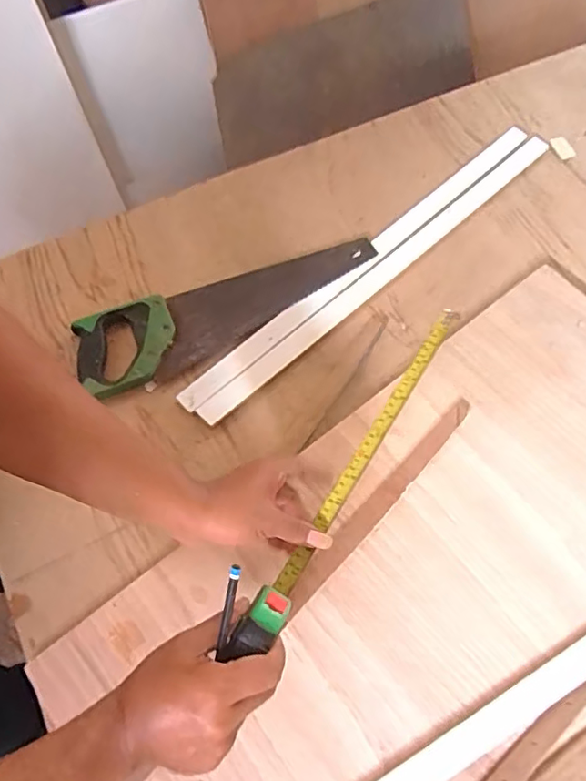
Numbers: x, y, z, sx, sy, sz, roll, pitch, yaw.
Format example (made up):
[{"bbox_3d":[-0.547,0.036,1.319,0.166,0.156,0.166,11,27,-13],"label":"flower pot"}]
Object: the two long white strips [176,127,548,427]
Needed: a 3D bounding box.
[{"bbox_3d":[0.130,-0.192,0.797,0.697,0.010,0.062,-40,73,-19],"label":"two long white strips"}]

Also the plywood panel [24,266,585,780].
[{"bbox_3d":[0.145,0.175,0.613,0.791,0.024,0.370,-39,73,-17],"label":"plywood panel"}]

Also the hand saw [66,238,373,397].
[{"bbox_3d":[-0.072,-0.101,0.740,0.414,0.022,0.119,-20,67,-11],"label":"hand saw"}]

